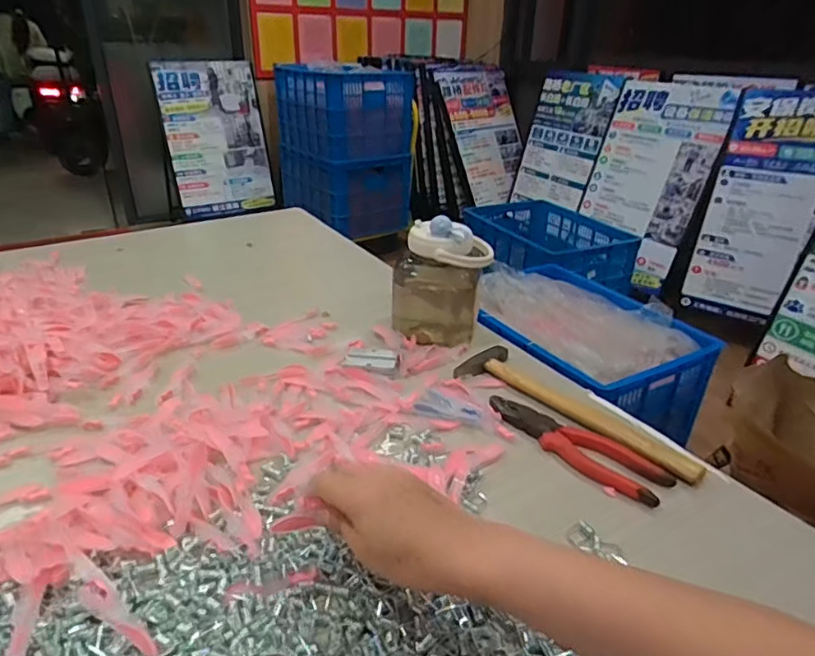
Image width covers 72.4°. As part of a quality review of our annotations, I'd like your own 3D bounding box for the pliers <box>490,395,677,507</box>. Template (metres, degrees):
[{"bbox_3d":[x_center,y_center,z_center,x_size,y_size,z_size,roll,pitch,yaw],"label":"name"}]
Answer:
[{"bbox_3d":[0.163,0.115,0.554,0.050,0.022,0.187,-22,36,-36],"label":"pliers"}]

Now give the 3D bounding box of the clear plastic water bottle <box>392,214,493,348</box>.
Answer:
[{"bbox_3d":[0.046,-0.067,0.734,0.112,0.155,0.088,7,29,12],"label":"clear plastic water bottle"}]

